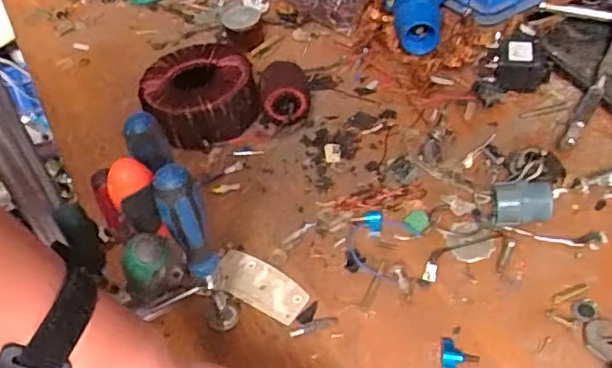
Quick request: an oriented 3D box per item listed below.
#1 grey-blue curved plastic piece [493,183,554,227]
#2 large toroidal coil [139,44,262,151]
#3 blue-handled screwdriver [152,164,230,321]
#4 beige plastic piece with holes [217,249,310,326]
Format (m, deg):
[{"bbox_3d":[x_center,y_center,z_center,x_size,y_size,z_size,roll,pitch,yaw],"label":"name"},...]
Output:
[{"bbox_3d":[0.208,0.018,0.599,0.053,0.035,0.033,0,45,6],"label":"grey-blue curved plastic piece"},{"bbox_3d":[-0.132,-0.109,0.755,0.127,0.066,0.136,-3,45,3],"label":"large toroidal coil"},{"bbox_3d":[-0.085,0.062,0.496,0.030,0.189,0.024,-20,47,-13],"label":"blue-handled screwdriver"},{"bbox_3d":[-0.044,0.093,0.583,0.098,0.004,0.047,23,52,26],"label":"beige plastic piece with holes"}]

